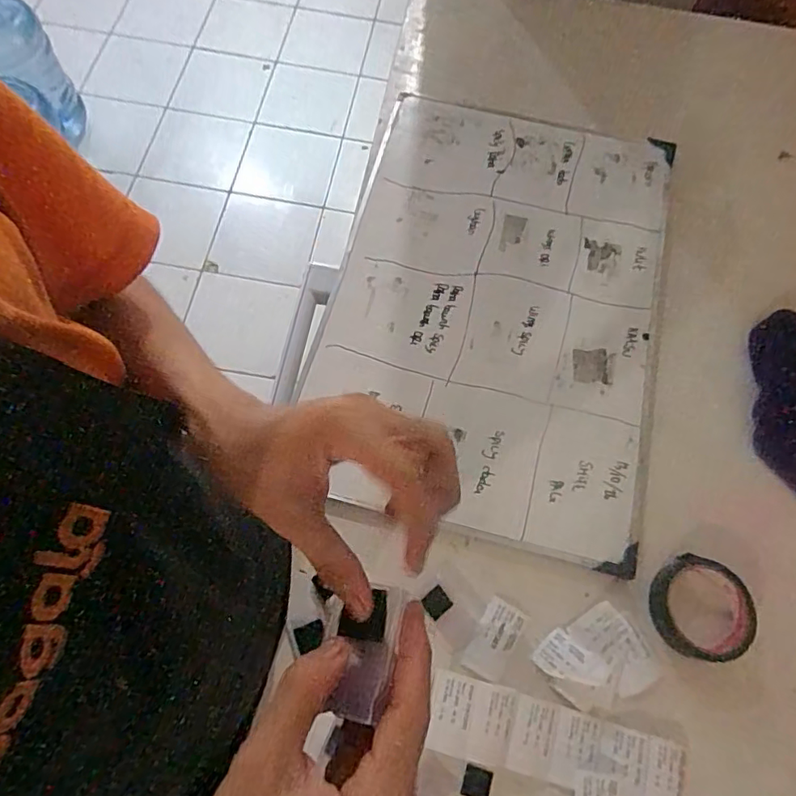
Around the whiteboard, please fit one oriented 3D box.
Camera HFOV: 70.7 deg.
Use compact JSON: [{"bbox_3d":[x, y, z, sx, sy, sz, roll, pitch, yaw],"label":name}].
[{"bbox_3d":[0.123,-0.124,0.699,0.391,0.012,0.582,13,69,4],"label":"whiteboard"}]

